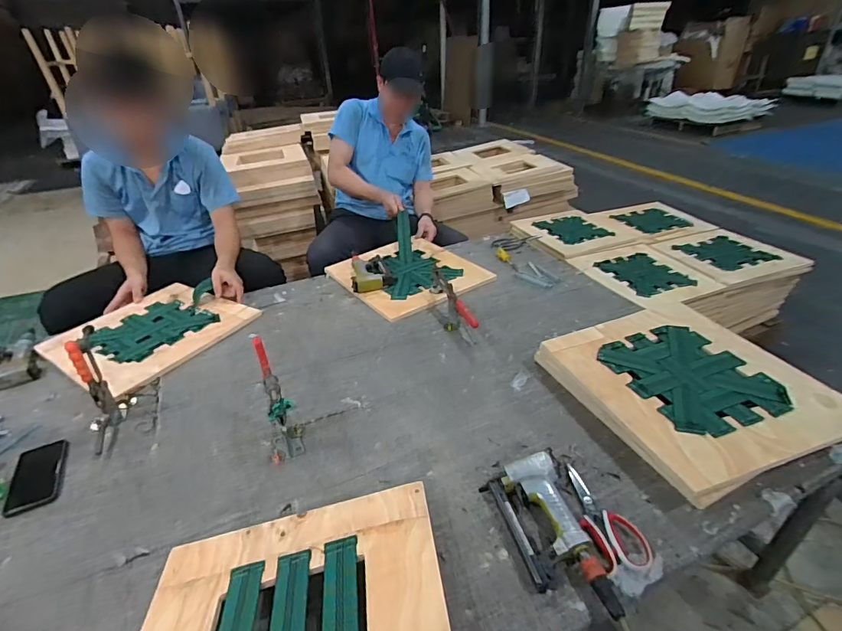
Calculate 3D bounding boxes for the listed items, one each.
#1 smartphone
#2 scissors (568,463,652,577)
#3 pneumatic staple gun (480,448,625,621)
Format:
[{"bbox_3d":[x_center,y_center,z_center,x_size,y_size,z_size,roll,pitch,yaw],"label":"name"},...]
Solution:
[{"bbox_3d":[-0.730,0.303,0.831,0.088,0.007,0.168,-18,35,-22],"label":"smartphone"},{"bbox_3d":[0.281,0.313,0.691,0.066,0.015,0.185,-12,33,-14],"label":"scissors"},{"bbox_3d":[0.200,0.330,0.664,0.124,0.044,0.255,-11,33,-12],"label":"pneumatic staple gun"}]

